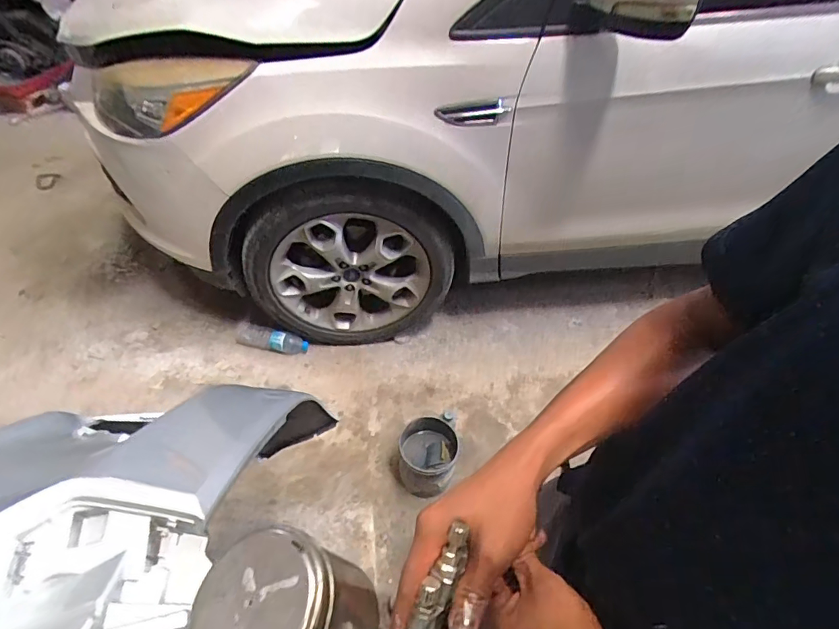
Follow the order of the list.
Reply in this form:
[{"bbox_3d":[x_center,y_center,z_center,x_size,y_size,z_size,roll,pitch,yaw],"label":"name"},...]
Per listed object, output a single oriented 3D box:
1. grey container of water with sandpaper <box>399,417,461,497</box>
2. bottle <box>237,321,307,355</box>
[{"bbox_3d":[0.022,0.427,1.384,0.170,0.188,0.182,1,47,-1],"label":"grey container of water with sandpaper"},{"bbox_3d":[-0.545,0.088,1.697,0.260,0.075,0.070,10,47,5],"label":"bottle"}]

